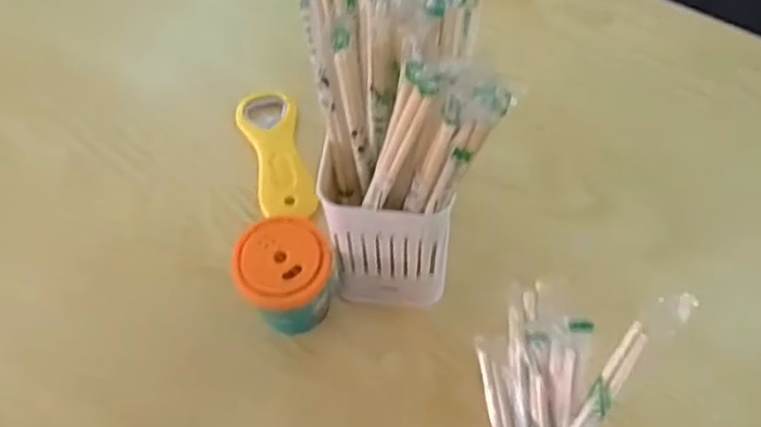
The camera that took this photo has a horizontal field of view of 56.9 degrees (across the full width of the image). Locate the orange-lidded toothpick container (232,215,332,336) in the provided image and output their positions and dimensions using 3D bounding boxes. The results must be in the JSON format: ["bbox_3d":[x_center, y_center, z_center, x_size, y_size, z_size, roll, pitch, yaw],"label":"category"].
[{"bbox_3d":[-0.059,0.043,0.448,0.058,0.063,0.060,-7,60,-2],"label":"orange-lidded toothpick container"}]

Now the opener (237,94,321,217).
[{"bbox_3d":[-0.080,-0.046,0.544,0.045,0.009,0.119,-16,60,-7],"label":"opener"}]

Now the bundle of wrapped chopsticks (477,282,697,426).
[{"bbox_3d":[0.080,0.149,0.305,0.070,0.057,0.228,3,88,1],"label":"bundle of wrapped chopsticks"}]

